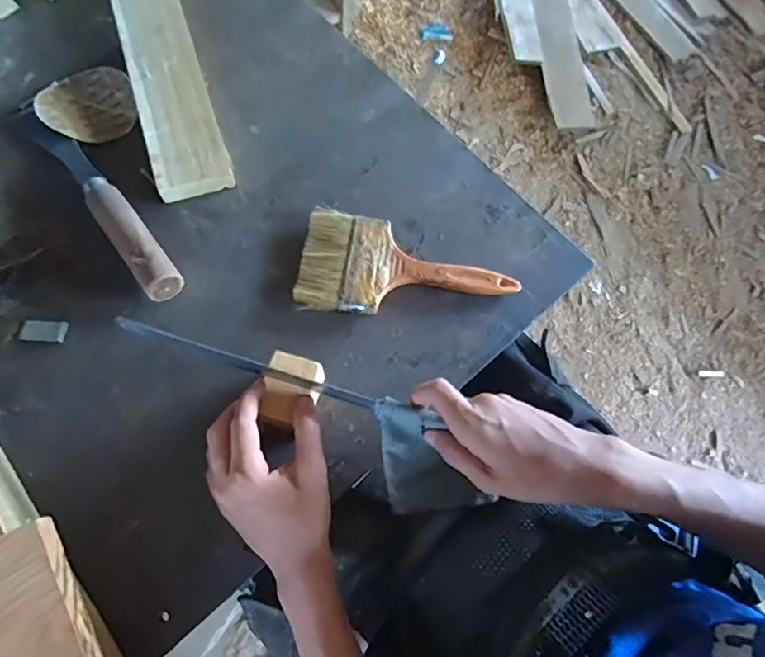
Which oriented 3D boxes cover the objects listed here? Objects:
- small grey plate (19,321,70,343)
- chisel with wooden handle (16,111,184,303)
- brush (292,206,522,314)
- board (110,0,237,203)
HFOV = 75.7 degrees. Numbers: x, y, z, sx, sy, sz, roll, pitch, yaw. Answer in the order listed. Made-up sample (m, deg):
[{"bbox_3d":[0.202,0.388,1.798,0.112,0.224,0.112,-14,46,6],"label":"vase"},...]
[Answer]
[{"bbox_3d":[-0.278,0.002,0.404,0.037,0.004,0.017,5,70,-1],"label":"small grey plate"},{"bbox_3d":[-0.253,-0.121,0.435,0.031,0.032,0.249,-38,76,-15],"label":"chisel with wooden handle"},{"bbox_3d":[0.022,-0.050,0.432,0.185,0.013,0.091,8,69,0],"label":"brush"},{"bbox_3d":[-0.231,-0.299,0.505,0.065,0.029,0.393,-18,72,-9],"label":"board"}]

